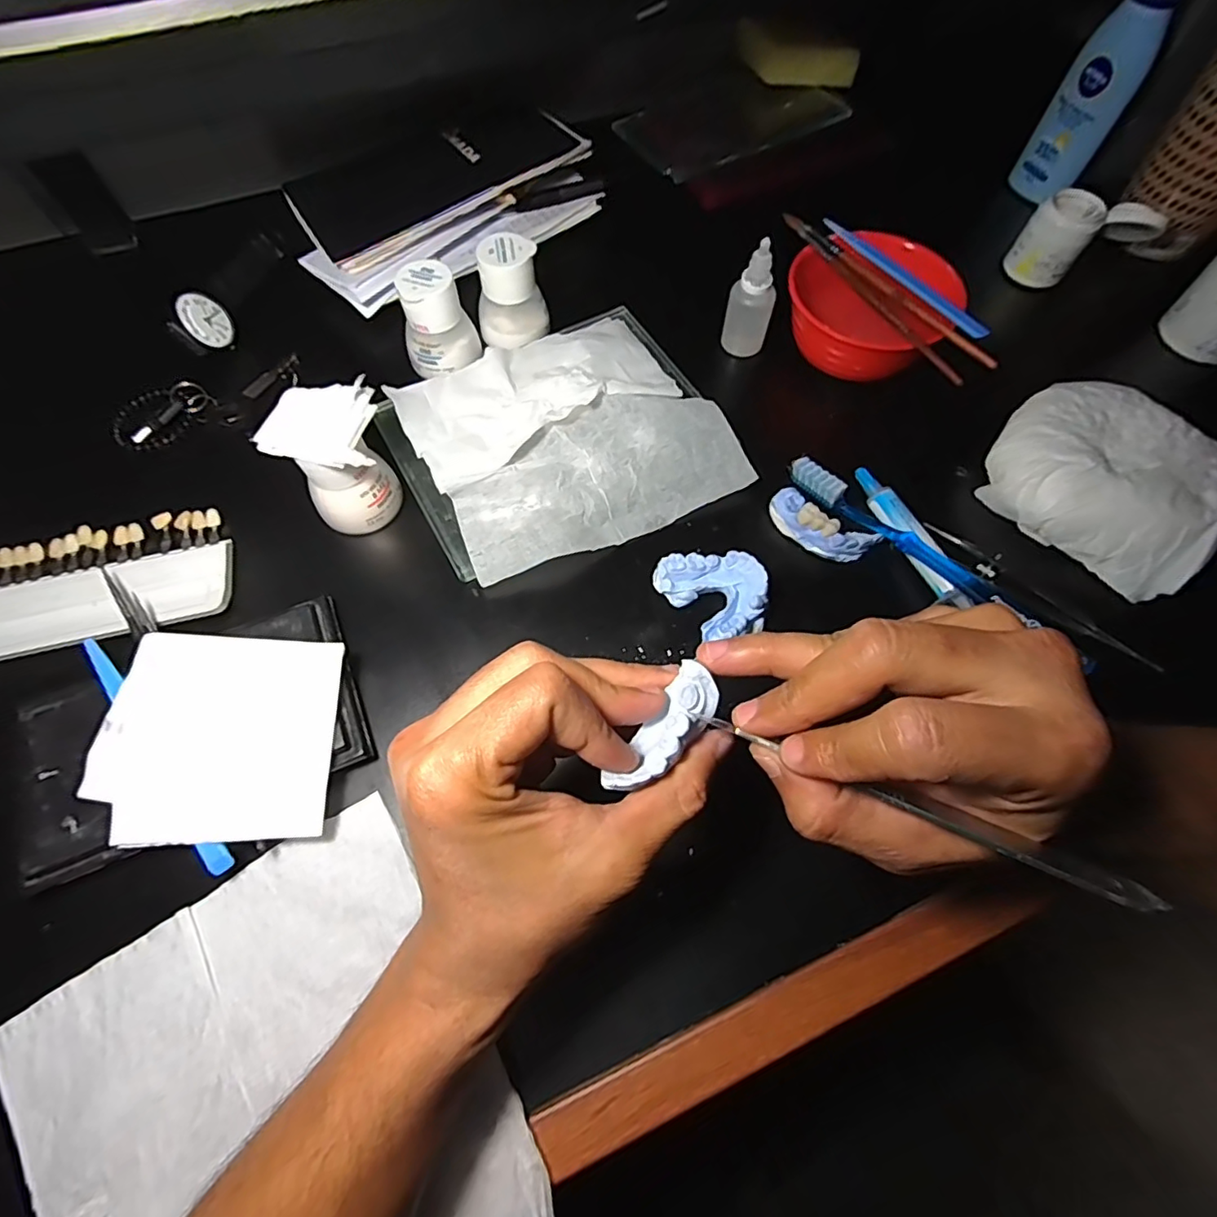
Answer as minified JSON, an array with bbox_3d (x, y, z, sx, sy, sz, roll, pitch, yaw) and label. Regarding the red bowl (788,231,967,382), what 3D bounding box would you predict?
[{"bbox_3d":[0.172,-0.203,0.391,0.103,0.049,0.093,31,69,12],"label":"red bowl"}]

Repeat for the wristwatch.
[{"bbox_3d":[-0.275,-0.234,0.416,0.029,0.031,0.123,5,66,1],"label":"wristwatch"}]

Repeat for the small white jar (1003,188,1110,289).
[{"bbox_3d":[0.335,-0.278,0.430,0.042,0.051,0.048,-15,67,-8],"label":"small white jar"}]

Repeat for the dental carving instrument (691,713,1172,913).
[{"bbox_3d":[0.092,0.061,0.183,0.136,0.009,0.007,21,67,20],"label":"dental carving instrument"}]

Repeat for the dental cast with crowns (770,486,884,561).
[{"bbox_3d":[0.126,-0.048,0.342,0.063,0.022,0.020,33,69,12],"label":"dental cast with crowns"}]

